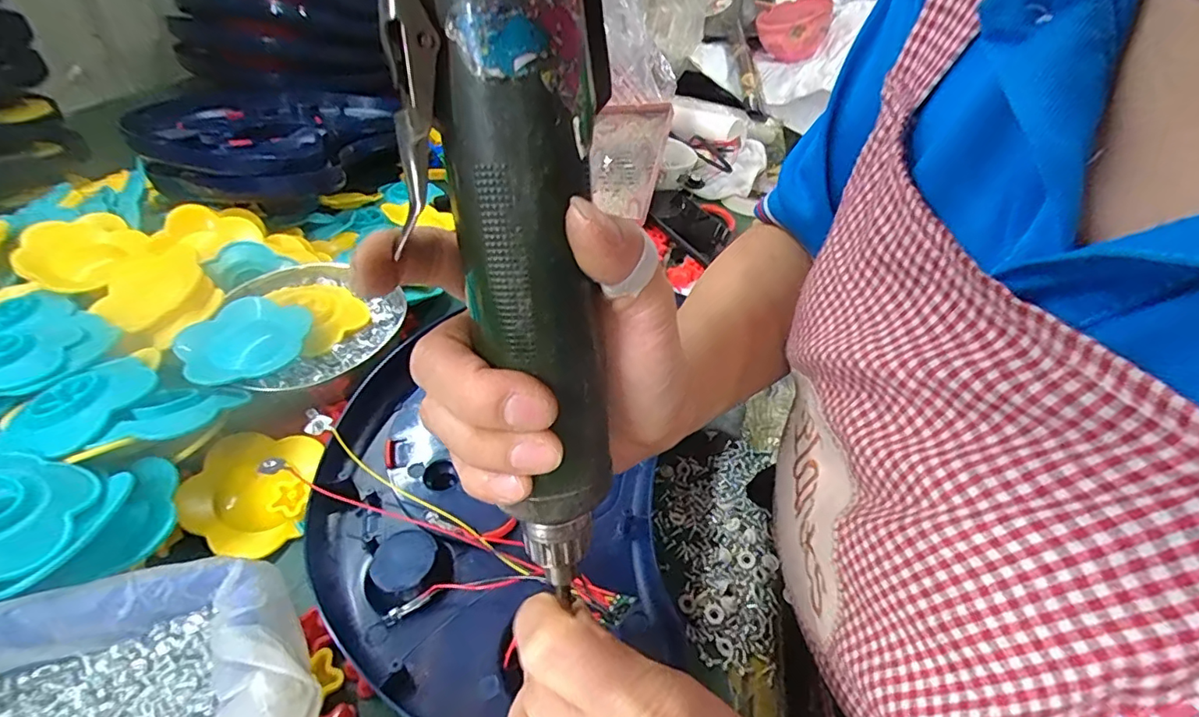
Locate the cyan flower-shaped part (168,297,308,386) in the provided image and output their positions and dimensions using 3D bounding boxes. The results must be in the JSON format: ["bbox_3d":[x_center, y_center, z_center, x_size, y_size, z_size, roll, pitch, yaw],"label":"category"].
[{"bbox_3d":[-0.231,-0.012,0.354,0.067,0.011,0.075,14,41,11],"label":"cyan flower-shaped part"}]

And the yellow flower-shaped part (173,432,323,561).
[{"bbox_3d":[-0.203,0.079,0.324,0.065,0.035,0.066,-5,41,-12],"label":"yellow flower-shaped part"}]

